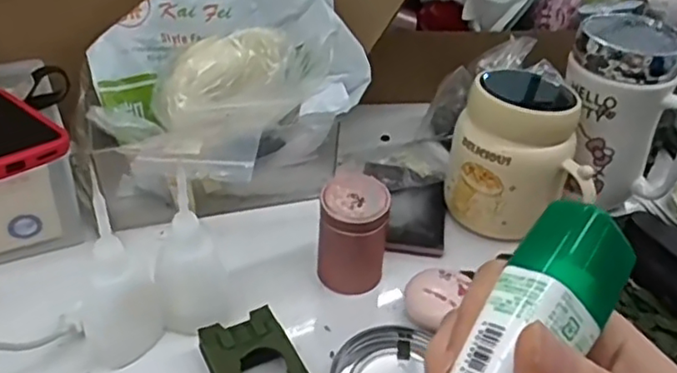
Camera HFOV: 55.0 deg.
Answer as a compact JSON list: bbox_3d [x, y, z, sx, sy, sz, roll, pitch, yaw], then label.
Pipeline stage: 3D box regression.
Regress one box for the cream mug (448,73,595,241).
[{"bbox_3d":[0.138,-0.022,0.471,0.101,0.110,0.077,23,42,24],"label":"cream mug"}]

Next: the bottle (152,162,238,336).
[{"bbox_3d":[-0.087,0.040,0.386,0.044,0.097,0.042,-5,38,-11],"label":"bottle"}]

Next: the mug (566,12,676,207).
[{"bbox_3d":[0.210,-0.051,0.493,0.083,0.135,0.079,-1,37,-5],"label":"mug"}]

